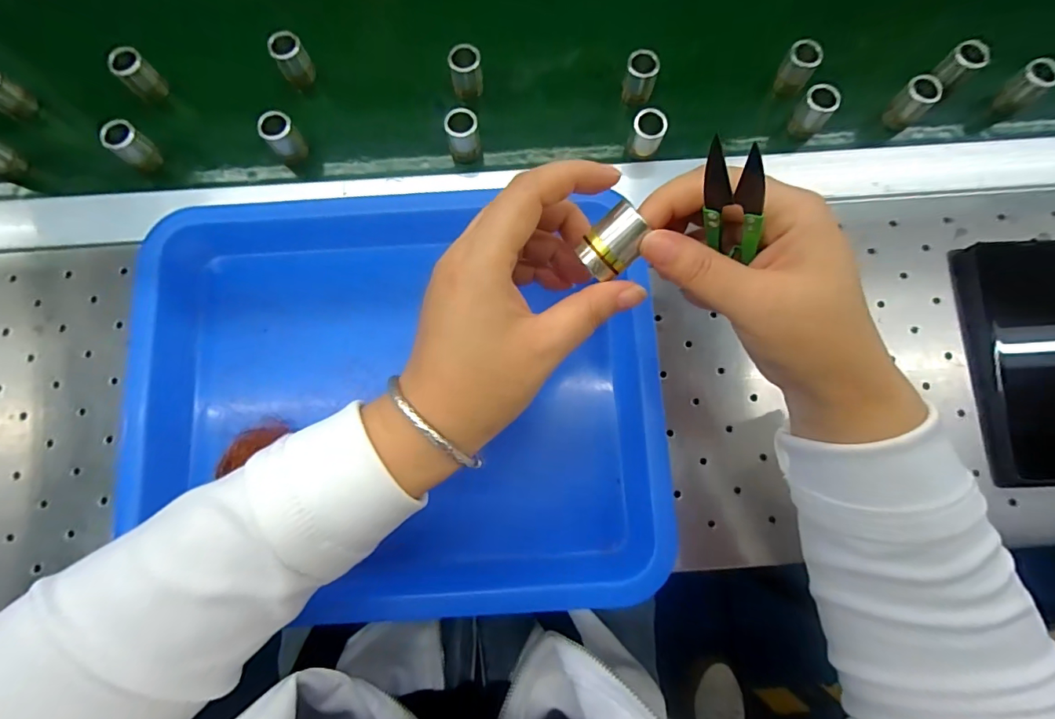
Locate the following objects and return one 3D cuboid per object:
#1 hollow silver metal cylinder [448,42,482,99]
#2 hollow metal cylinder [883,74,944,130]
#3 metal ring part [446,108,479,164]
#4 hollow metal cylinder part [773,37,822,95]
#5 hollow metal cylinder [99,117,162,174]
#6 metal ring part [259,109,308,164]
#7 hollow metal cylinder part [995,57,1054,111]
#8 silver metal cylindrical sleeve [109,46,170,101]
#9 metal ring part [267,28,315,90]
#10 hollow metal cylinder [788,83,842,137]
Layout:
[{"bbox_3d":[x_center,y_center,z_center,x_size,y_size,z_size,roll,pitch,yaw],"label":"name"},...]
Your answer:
[{"bbox_3d":[-0.046,-0.215,0.356,0.023,0.033,0.020,-9,78,-1],"label":"hollow silver metal cylinder"},{"bbox_3d":[0.281,-0.187,0.349,0.021,0.035,0.023,0,78,1],"label":"hollow metal cylinder"},{"bbox_3d":[-0.046,-0.162,0.344,0.021,0.034,0.022,-9,78,-1],"label":"metal ring part"},{"bbox_3d":[0.201,-0.217,0.354,0.022,0.032,0.019,35,80,8],"label":"hollow metal cylinder part"},{"bbox_3d":[-0.284,-0.153,0.342,0.019,0.035,0.022,40,81,9],"label":"hollow metal cylinder"},{"bbox_3d":[-0.177,-0.161,0.344,0.023,0.033,0.023,0,78,1],"label":"metal ring part"},{"bbox_3d":[0.367,-0.200,0.350,0.017,0.038,0.021,-34,79,-6],"label":"hollow metal cylinder part"},{"bbox_3d":[-0.290,-0.212,0.353,0.018,0.032,0.023,40,81,9],"label":"silver metal cylindrical sleeve"},{"bbox_3d":[-0.177,-0.226,0.356,0.022,0.030,0.023,0,78,1],"label":"metal ring part"},{"bbox_3d":[0.208,-0.180,0.345,0.021,0.034,0.018,40,81,9],"label":"hollow metal cylinder"}]

